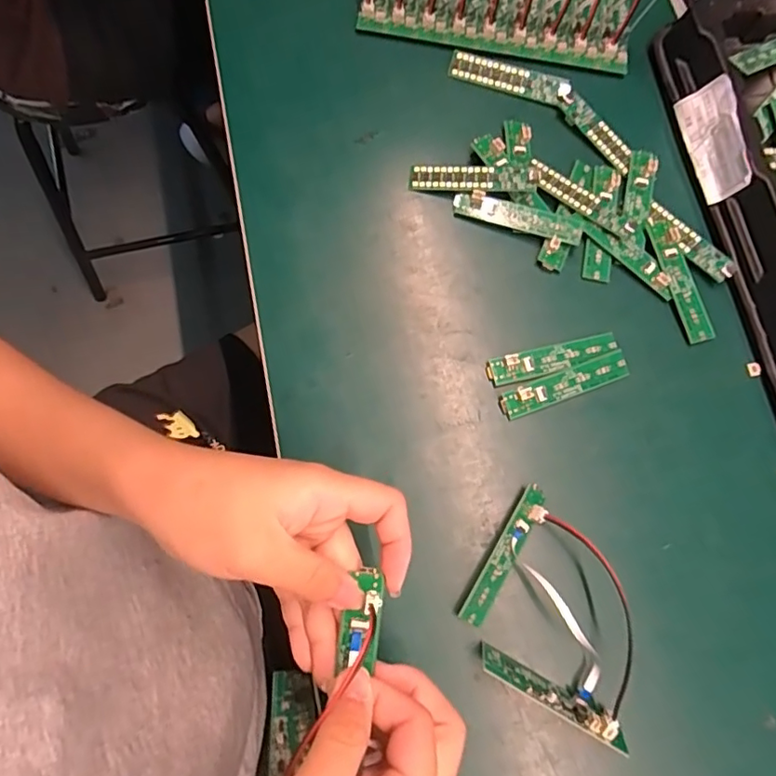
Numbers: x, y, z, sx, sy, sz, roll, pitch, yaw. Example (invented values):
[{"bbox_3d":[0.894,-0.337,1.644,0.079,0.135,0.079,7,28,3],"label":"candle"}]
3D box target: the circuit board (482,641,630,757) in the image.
[{"bbox_3d":[0.087,0.159,0.286,0.079,0.021,0.010,27,107,6],"label":"circuit board"}]

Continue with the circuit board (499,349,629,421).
[{"bbox_3d":[0.110,-0.002,0.337,0.084,0.006,0.017,-20,78,-7],"label":"circuit board"}]

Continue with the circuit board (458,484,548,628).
[{"bbox_3d":[0.066,0.094,0.309,0.017,0.010,0.084,32,77,6],"label":"circuit board"}]

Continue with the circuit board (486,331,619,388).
[{"bbox_3d":[0.104,-0.018,0.341,0.084,0.008,0.018,-14,77,-5],"label":"circuit board"}]

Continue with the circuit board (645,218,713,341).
[{"bbox_3d":[0.190,-0.071,0.356,0.020,0.004,0.085,-12,79,-6],"label":"circuit board"}]

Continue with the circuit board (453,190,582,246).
[{"bbox_3d":[0.086,-0.113,0.362,0.084,0.007,0.018,16,76,2],"label":"circuit board"}]

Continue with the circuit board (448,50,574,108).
[{"bbox_3d":[0.087,-0.220,0.386,0.086,0.008,0.021,17,94,4],"label":"circuit board"}]

